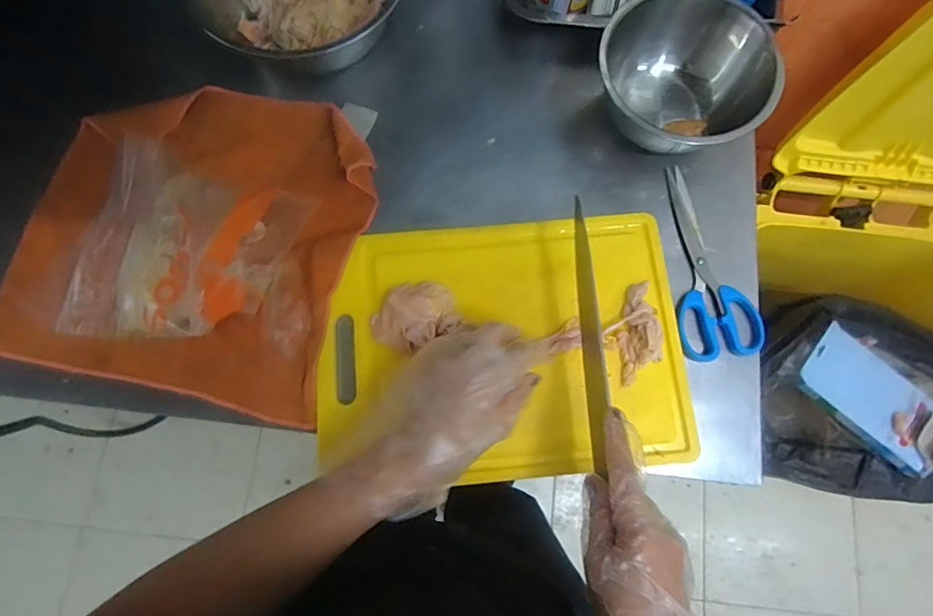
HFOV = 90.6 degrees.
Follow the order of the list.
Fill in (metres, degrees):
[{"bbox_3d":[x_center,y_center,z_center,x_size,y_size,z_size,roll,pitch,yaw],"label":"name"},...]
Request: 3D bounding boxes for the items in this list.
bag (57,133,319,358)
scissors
[{"bbox_3d":[-0.248,-0.044,0.414,0.212,0.093,0.195,20,77,3],"label":"bag"},{"bbox_3d":[0.251,-0.047,0.468,0.081,0.010,0.196,2,76,-1],"label":"scissors"}]

